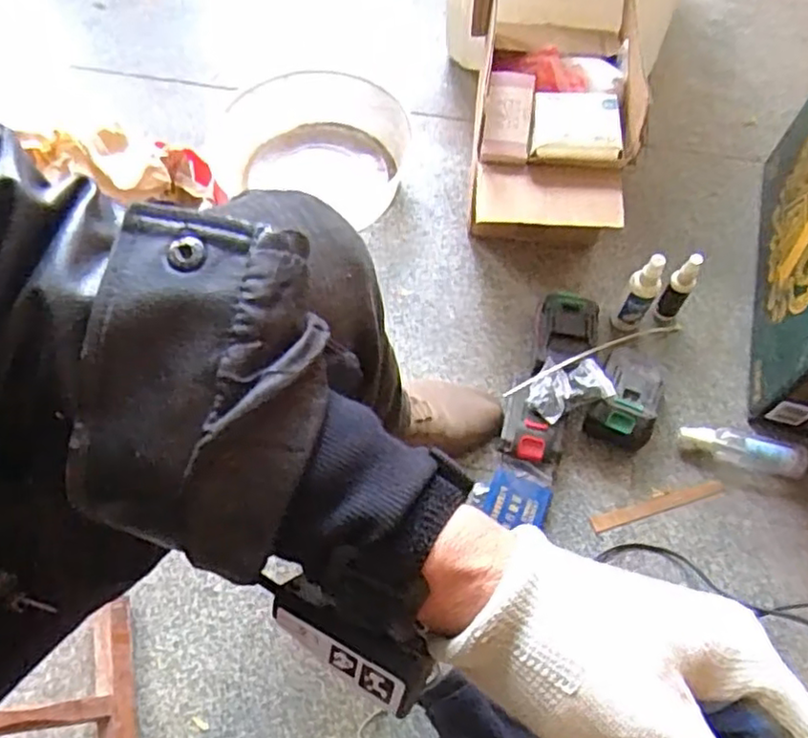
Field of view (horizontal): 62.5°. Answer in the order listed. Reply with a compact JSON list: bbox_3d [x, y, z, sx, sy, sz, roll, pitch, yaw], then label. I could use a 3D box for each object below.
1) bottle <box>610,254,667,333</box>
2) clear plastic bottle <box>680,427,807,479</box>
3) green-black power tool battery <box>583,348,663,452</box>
[{"bbox_3d":[0.285,-0.090,0.804,0.037,0.125,0.036,1,63,-1],"label":"bottle"},{"bbox_3d":[0.393,0.092,0.773,0.141,0.034,0.040,16,64,6],"label":"clear plastic bottle"},{"bbox_3d":[0.262,0.034,0.785,0.075,0.063,0.108,24,65,10],"label":"green-black power tool battery"}]

